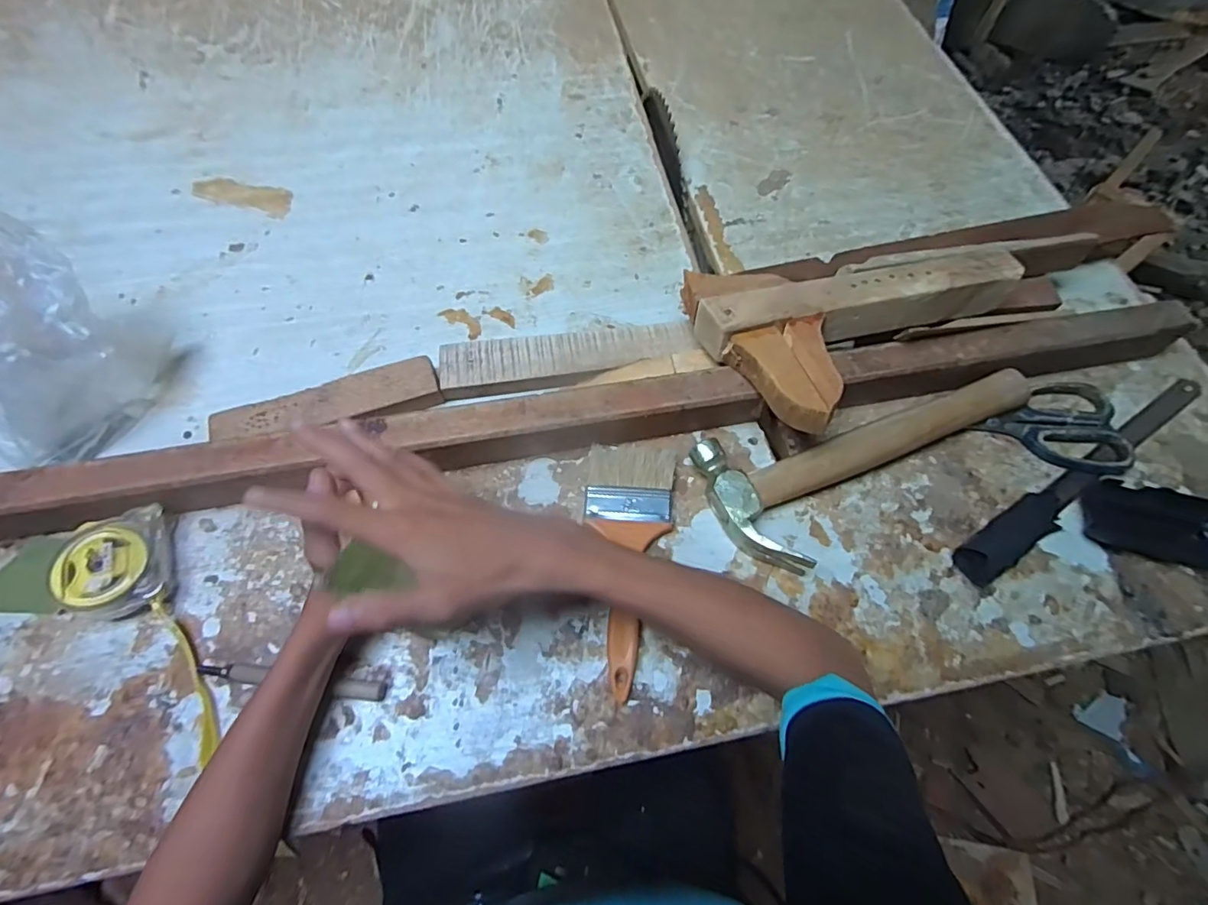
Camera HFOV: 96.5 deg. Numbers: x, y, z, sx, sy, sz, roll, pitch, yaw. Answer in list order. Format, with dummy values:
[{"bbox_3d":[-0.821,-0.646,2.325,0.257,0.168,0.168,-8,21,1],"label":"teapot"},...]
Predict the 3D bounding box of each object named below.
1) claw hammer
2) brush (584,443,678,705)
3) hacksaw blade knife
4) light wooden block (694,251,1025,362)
[{"bbox_3d":[0.225,-0.005,0.450,0.292,0.034,0.116,-22,65,-13],"label":"claw hammer"},{"bbox_3d":[0.016,0.082,0.414,0.069,0.015,0.189,6,62,1],"label":"brush"},{"bbox_3d":[0.416,0.013,0.455,0.319,0.014,0.034,-29,67,-16],"label":"hacksaw blade knife"},{"bbox_3d":[0.215,-0.128,0.458,0.275,0.038,0.051,-10,63,-7],"label":"light wooden block"}]

